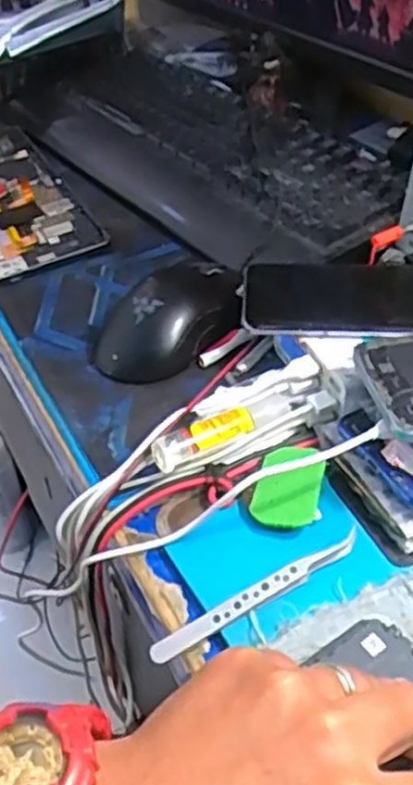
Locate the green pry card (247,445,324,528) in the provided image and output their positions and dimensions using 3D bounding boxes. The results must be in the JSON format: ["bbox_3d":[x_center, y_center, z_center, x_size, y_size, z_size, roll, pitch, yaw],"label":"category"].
[{"bbox_3d":[0.044,0.050,0.397,0.035,0.004,0.047,12,62,11],"label":"green pry card"}]

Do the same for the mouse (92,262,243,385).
[{"bbox_3d":[-0.020,-0.051,0.507,0.116,0.034,0.061,-32,51,-30],"label":"mouse"}]

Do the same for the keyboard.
[{"bbox_3d":[-0.018,-0.250,0.716,0.218,0.036,0.507,-27,49,-26],"label":"keyboard"}]

